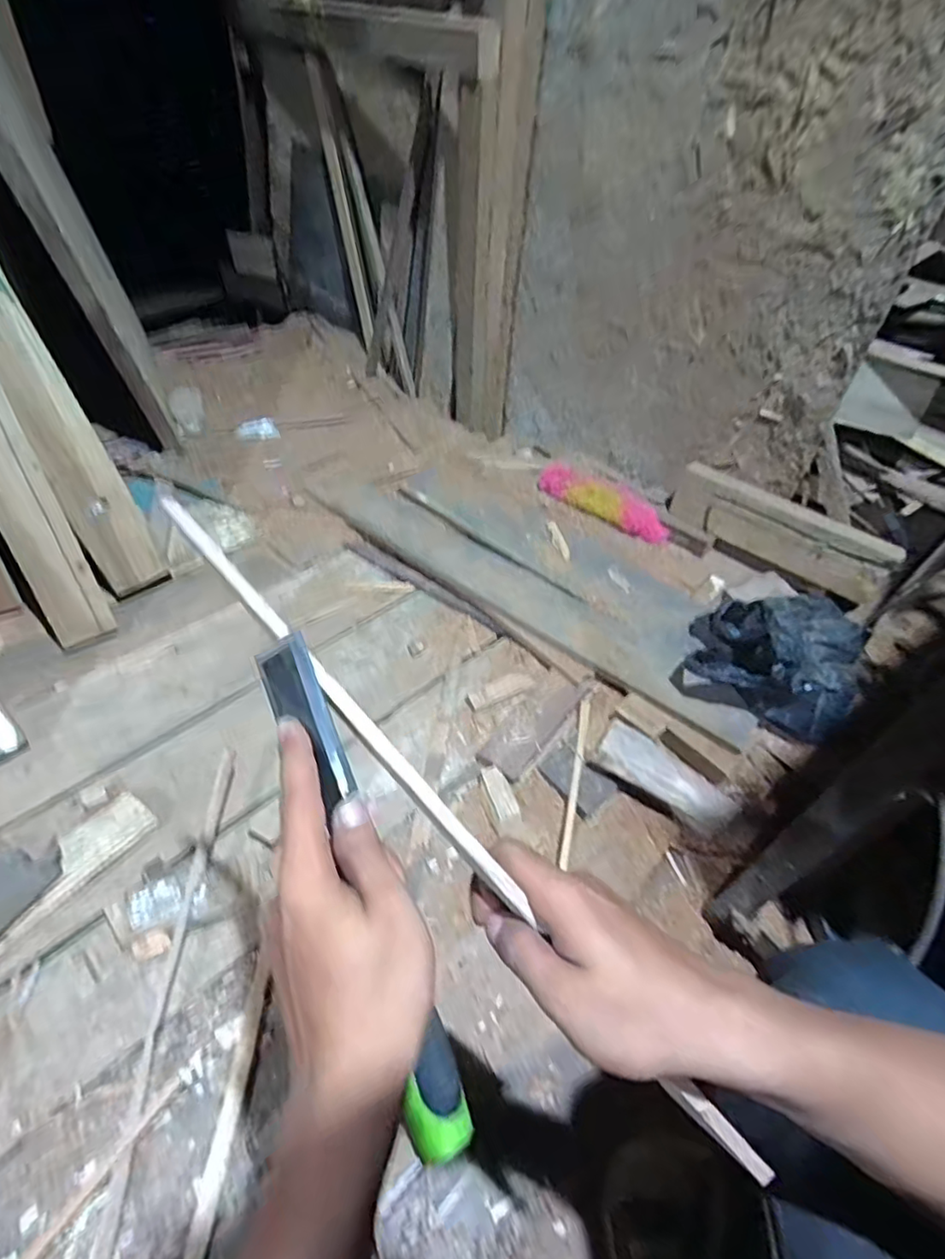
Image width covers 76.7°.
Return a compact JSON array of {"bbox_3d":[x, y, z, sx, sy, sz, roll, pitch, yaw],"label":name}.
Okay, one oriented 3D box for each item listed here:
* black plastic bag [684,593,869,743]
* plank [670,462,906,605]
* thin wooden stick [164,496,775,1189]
[{"bbox_3d":[0.490,0.028,0.957,0.261,0.122,0.268,34,49,25],"label":"black plastic bag"},{"bbox_3d":[0.582,-0.190,1.163,0.056,0.126,0.423,-31,55,-33],"label":"plank"},{"bbox_3d":[-0.020,0.090,0.306,0.447,0.013,0.014,47,53,9],"label":"thin wooden stick"}]

